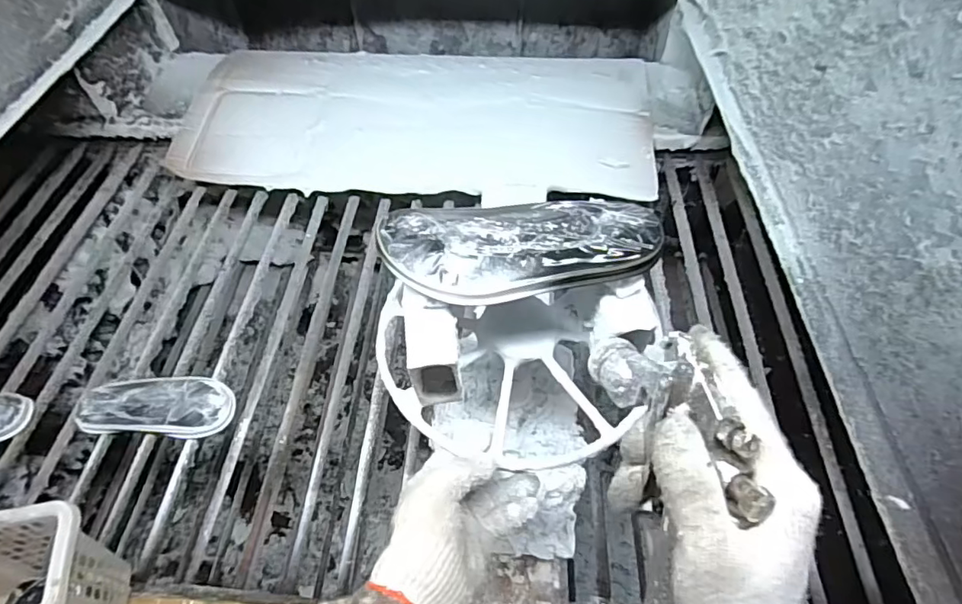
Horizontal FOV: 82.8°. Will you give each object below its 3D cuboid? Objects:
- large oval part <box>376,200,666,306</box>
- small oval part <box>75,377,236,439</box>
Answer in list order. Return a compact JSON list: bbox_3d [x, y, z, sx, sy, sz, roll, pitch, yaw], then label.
[{"bbox_3d":[0.032,-0.045,0.455,0.223,0.023,0.086,-4,54,-2],"label":"large oval part"},{"bbox_3d":[-0.477,0.153,0.815,0.222,0.040,0.094,4,54,4],"label":"small oval part"}]

